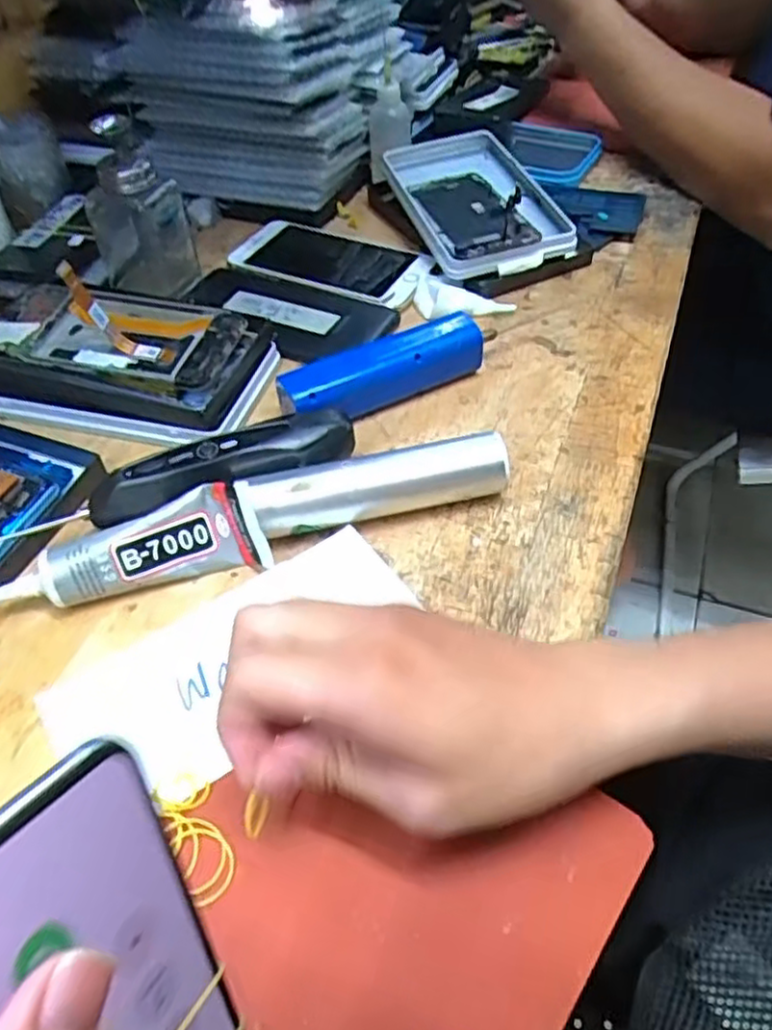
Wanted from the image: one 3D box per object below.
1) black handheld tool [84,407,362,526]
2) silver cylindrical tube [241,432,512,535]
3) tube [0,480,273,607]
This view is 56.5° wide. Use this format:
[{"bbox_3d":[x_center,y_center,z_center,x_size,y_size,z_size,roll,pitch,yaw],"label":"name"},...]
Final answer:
[{"bbox_3d":[-0.086,-0.022,0.389,0.142,0.030,0.033,-19,51,-15],"label":"black handheld tool"},{"bbox_3d":[-0.003,-0.016,0.386,0.133,0.032,0.028,-10,49,-8],"label":"silver cylindrical tube"},{"bbox_3d":[-0.126,0.015,0.356,0.128,0.032,0.035,-10,49,-8],"label":"tube"}]

